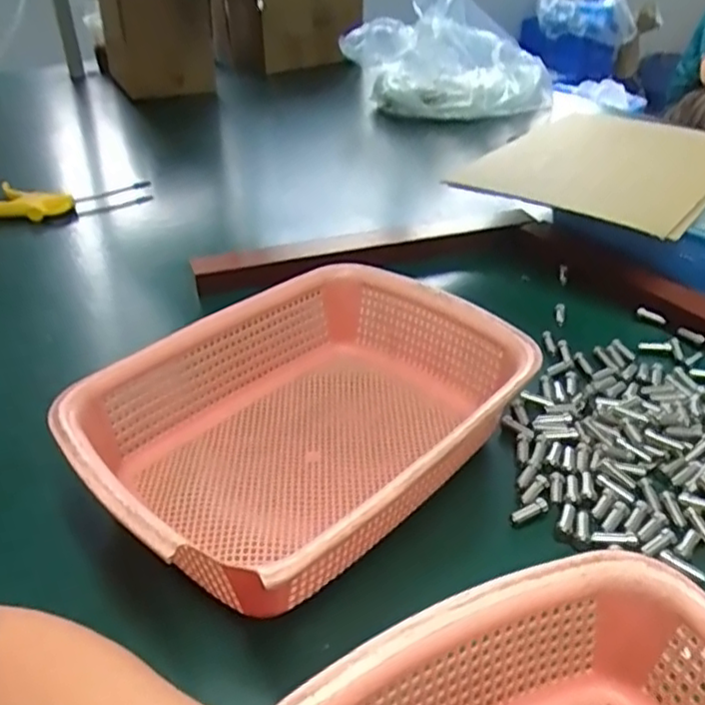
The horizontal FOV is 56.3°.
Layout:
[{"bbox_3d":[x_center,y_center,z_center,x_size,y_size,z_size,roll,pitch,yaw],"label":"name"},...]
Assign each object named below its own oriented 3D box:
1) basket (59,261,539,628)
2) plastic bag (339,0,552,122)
[{"bbox_3d":[-0.025,0.042,0.455,0.215,0.088,0.271,28,44,34],"label":"basket"},{"bbox_3d":[0.146,-0.461,1.023,0.303,0.189,0.154,-16,36,-18],"label":"plastic bag"}]

